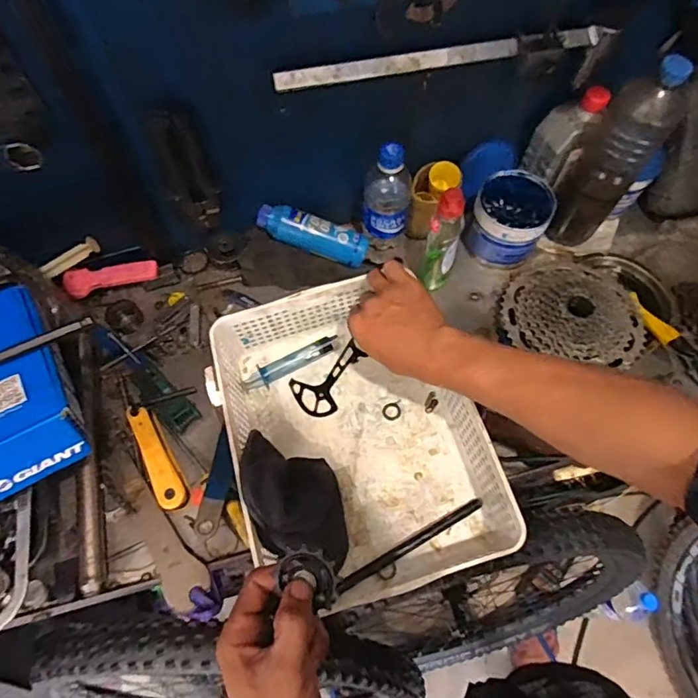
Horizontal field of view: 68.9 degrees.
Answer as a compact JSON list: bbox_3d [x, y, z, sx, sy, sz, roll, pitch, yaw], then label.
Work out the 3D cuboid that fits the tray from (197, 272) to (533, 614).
[{"bbox_3d":[0.001,0.088,0.558,0.245,0.102,0.318,-16,64,-8],"label":"tray"}]

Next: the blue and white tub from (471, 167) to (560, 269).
[{"bbox_3d":[0.224,-0.178,0.717,0.097,0.103,0.106,0,63,0],"label":"blue and white tub"}]

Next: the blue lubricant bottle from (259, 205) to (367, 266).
[{"bbox_3d":[-0.049,-0.157,0.697,0.155,0.033,0.040,18,62,-10],"label":"blue lubricant bottle"}]

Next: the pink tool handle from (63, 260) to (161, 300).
[{"bbox_3d":[-0.321,-0.099,0.691,0.118,0.016,0.037,-17,64,-8],"label":"pink tool handle"}]

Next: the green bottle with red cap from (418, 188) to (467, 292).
[{"bbox_3d":[0.123,-0.139,0.663,0.044,0.169,0.049,18,64,9],"label":"green bottle with red cap"}]

